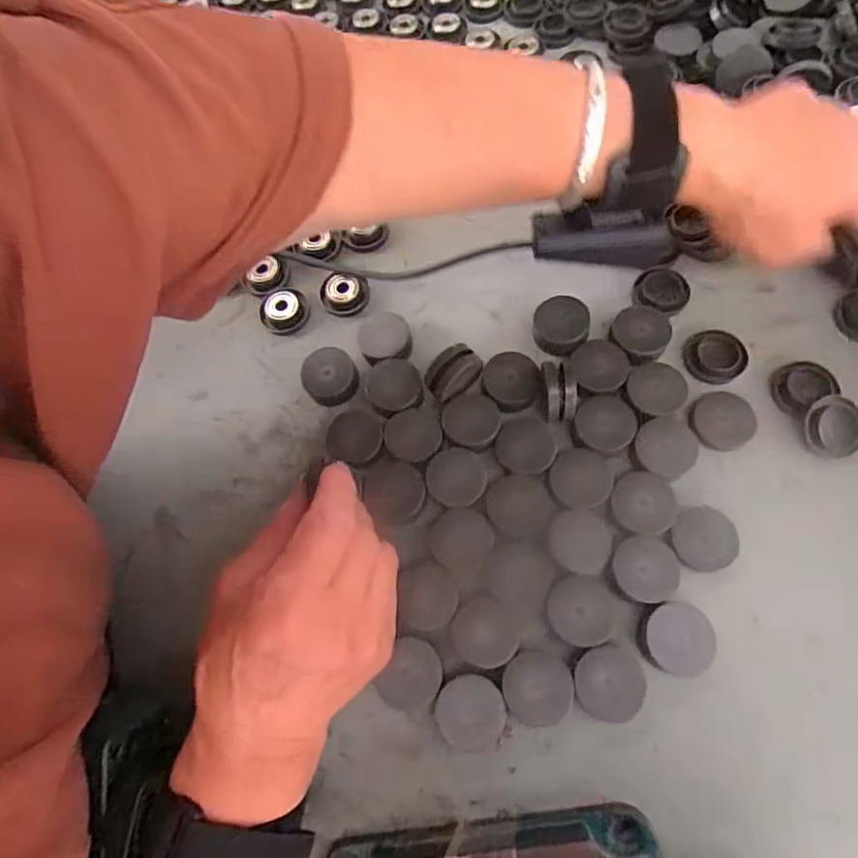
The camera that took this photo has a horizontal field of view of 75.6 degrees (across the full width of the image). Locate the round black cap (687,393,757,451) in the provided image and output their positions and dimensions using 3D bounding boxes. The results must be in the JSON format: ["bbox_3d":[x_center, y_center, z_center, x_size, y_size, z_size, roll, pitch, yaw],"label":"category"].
[{"bbox_3d":[0.161,-0.005,0.304,0.033,0.006,0.033,-2,70,6],"label":"round black cap"}]

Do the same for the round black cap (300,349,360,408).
[{"bbox_3d":[-0.060,-0.031,0.342,0.033,0.019,0.034,-2,70,6],"label":"round black cap"}]

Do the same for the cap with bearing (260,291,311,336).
[{"bbox_3d":[-0.095,-0.077,0.365,0.032,0.010,0.029,0,70,6],"label":"cap with bearing"}]

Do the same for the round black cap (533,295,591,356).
[{"bbox_3d":[0.079,-0.061,0.330,0.030,0.011,0.040,6,71,9],"label":"round black cap"}]

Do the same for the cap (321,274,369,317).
[{"bbox_3d":[-0.055,-0.088,0.364,0.031,0.014,0.027,-11,69,2],"label":"cap"}]

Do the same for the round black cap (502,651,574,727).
[{"bbox_3d":[0.052,0.125,0.268,0.032,0.014,0.031,-2,70,6],"label":"round black cap"}]

